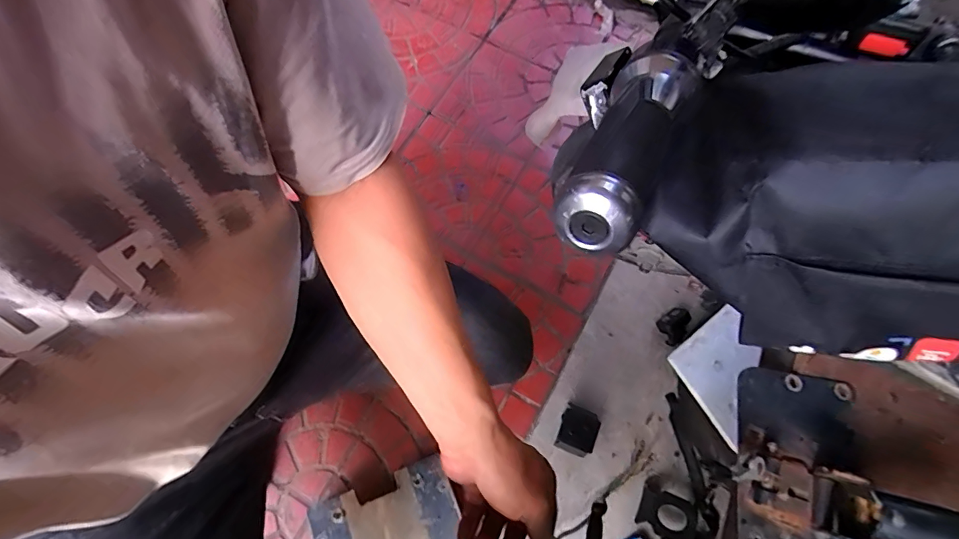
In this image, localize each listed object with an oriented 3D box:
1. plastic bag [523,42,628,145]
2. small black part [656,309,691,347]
[{"bbox_3d":[0.083,-0.160,0.394,0.048,0.060,0.100,30,71,3],"label":"plastic bag"},{"bbox_3d":[0.360,0.104,0.813,0.061,0.028,0.051,-37,74,-14],"label":"small black part"}]

